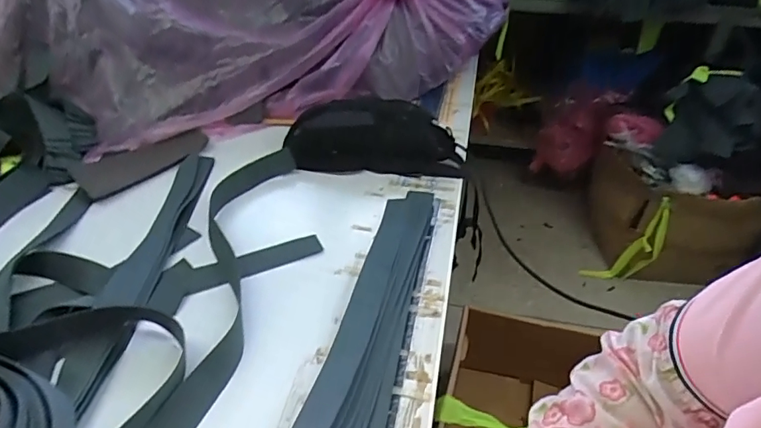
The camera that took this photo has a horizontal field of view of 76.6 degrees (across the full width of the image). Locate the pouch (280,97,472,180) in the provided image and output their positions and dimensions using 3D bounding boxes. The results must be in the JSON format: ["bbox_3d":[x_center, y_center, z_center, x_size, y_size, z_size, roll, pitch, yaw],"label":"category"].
[{"bbox_3d":[-0.010,-0.147,0.827,0.294,0.076,0.165,0,40,0],"label":"pouch"}]

